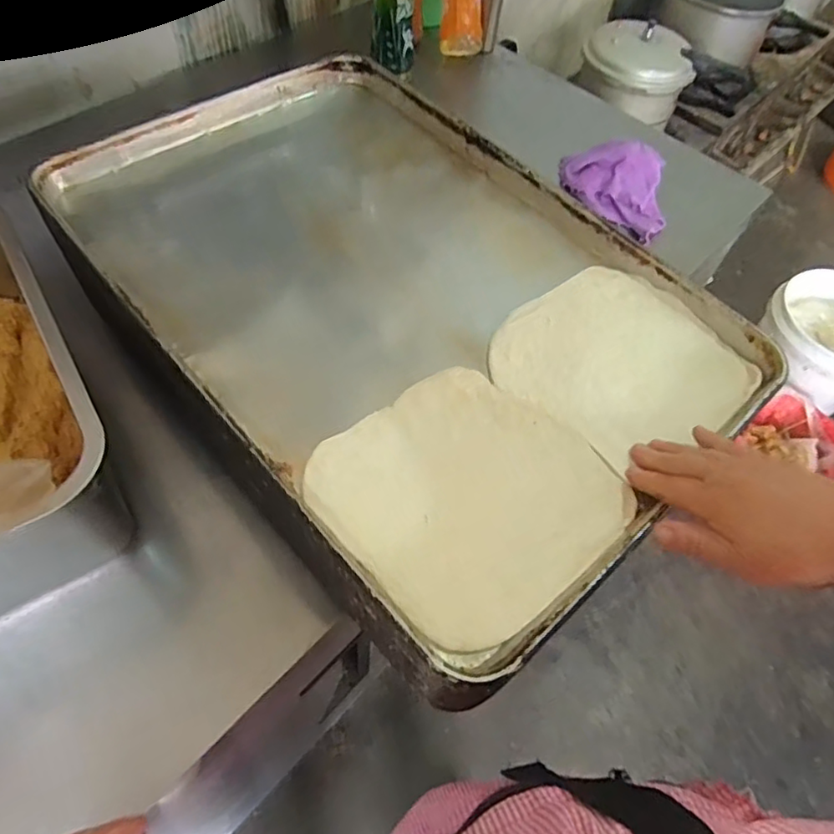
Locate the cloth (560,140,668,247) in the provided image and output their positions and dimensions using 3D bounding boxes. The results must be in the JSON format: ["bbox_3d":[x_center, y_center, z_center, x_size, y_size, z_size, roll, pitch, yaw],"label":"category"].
[{"bbox_3d":[0.284,-0.324,0.805,0.163,0.019,0.113,44,91,15],"label":"cloth"}]

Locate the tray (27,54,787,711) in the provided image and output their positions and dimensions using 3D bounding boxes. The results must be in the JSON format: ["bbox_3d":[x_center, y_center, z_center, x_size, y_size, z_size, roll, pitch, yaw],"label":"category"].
[{"bbox_3d":[-0.028,-0.126,0.531,0.412,0.037,0.596,-35,66,-24],"label":"tray"}]

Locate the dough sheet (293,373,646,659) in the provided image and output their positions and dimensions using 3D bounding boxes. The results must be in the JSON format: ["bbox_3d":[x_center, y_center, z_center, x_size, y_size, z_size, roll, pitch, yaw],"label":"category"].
[{"bbox_3d":[0.038,0.055,0.433,0.190,0.011,0.186,-33,66,-24],"label":"dough sheet"}]

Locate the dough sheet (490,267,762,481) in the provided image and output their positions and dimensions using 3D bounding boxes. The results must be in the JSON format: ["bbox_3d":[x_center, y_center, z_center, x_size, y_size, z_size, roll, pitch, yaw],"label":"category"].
[{"bbox_3d":[0.174,-0.050,0.510,0.190,0.010,0.180,-33,65,-23],"label":"dough sheet"}]

